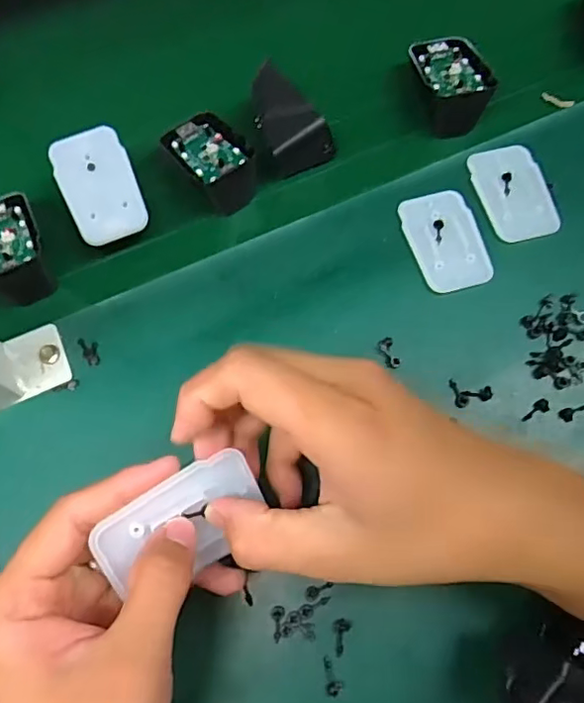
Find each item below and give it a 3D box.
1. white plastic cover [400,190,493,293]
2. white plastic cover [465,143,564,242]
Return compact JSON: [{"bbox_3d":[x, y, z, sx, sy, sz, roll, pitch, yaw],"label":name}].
[{"bbox_3d":[0.099,-0.071,0.362,0.045,0.007,0.069,-16,72,-4],"label":"white plastic cover"},{"bbox_3d":[0.146,-0.104,0.371,0.045,0.009,0.069,-14,72,-4],"label":"white plastic cover"}]

